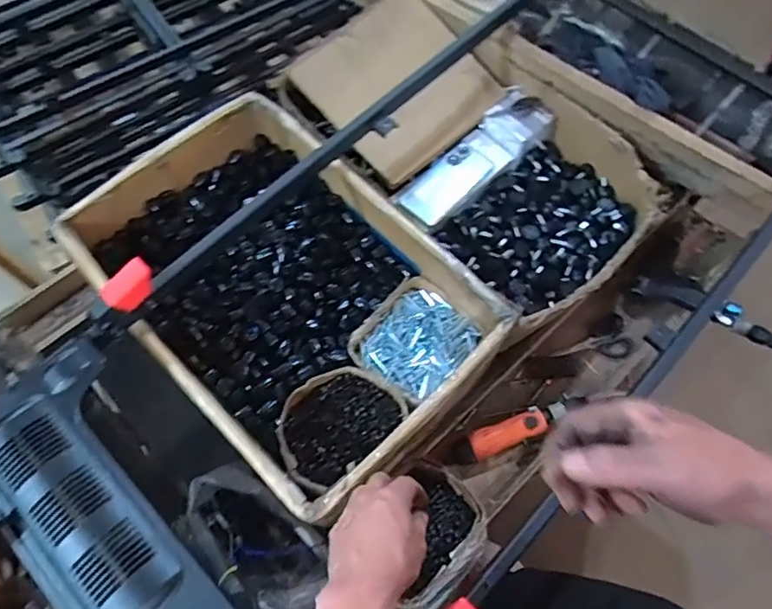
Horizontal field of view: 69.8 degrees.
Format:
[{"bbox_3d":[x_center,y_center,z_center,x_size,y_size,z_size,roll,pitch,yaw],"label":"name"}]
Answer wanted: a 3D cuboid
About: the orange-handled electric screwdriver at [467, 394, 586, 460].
[{"bbox_3d":[0.200,0.179,0.811,0.172,0.035,0.051,-21,69,-9],"label":"orange-handled electric screwdriver"}]

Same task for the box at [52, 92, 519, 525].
[{"bbox_3d":[-0.138,-0.020,0.762,0.340,0.141,0.522,-42,73,-16],"label":"box"}]

